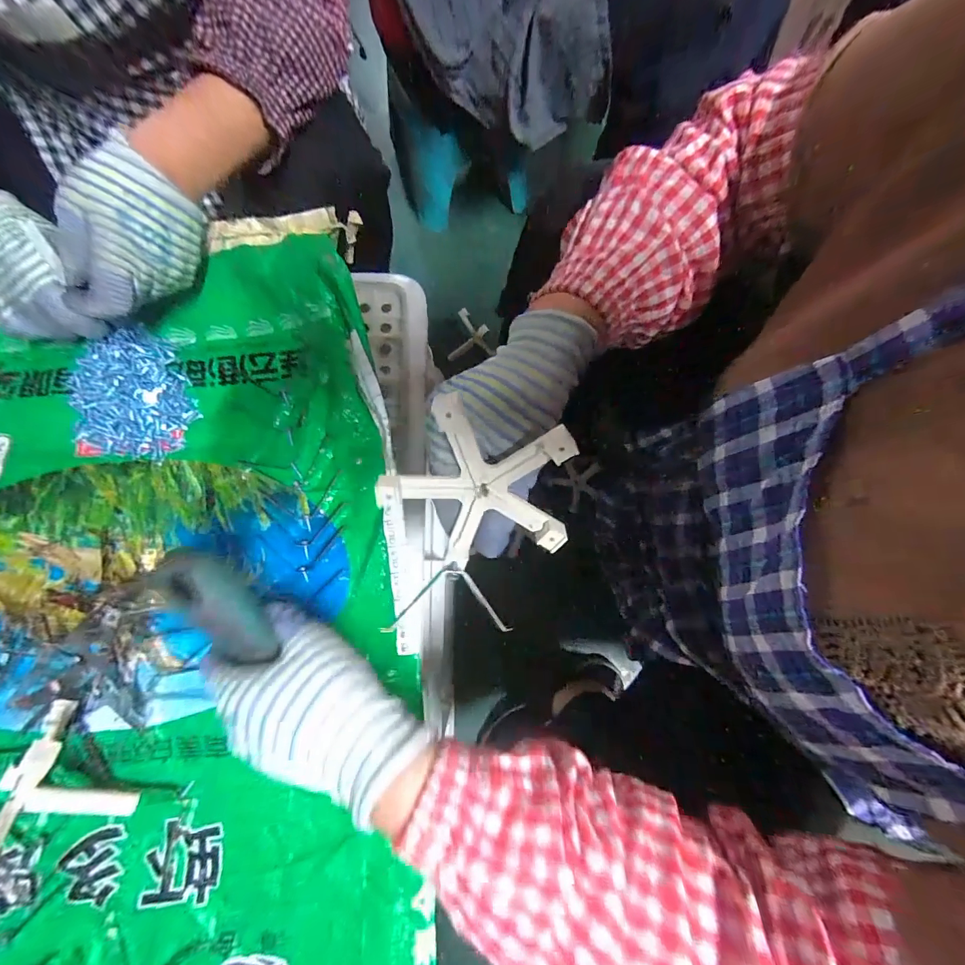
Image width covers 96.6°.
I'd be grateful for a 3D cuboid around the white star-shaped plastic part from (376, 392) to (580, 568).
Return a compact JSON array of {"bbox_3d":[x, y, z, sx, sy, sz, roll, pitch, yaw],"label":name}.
[{"bbox_3d":[-0.005,0.003,0.239,0.103,0.012,0.101,0,121,1],"label":"white star-shaped plastic part"}]

